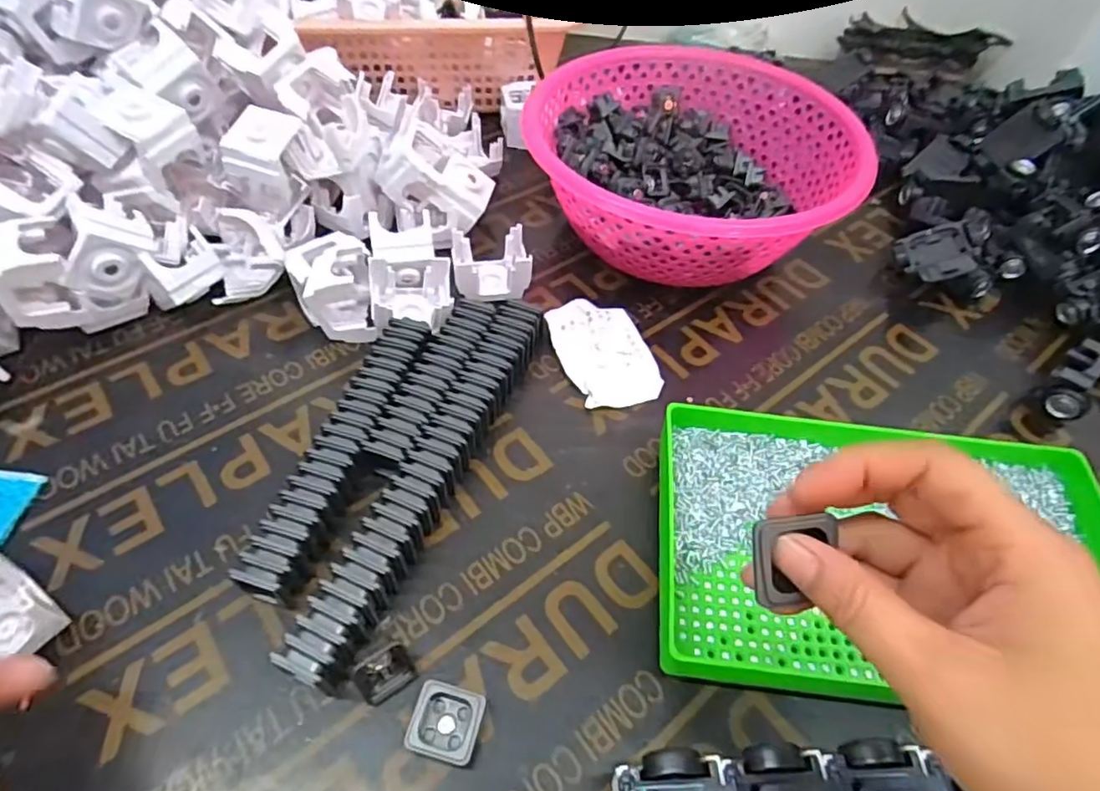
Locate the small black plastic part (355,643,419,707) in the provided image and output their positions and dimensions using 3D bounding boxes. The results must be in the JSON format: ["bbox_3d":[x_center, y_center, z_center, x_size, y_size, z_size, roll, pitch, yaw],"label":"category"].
[{"bbox_3d":[-0.079,0.133,0.289,0.025,0.021,0.018,-29,60,-23],"label":"small black plastic part"}]

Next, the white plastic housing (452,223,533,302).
[{"bbox_3d":[-0.045,-0.098,0.462,0.055,0.042,0.050,-7,54,-9],"label":"white plastic housing"}]

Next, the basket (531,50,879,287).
[{"bbox_3d":[0.106,-0.177,0.495,0.242,0.093,0.222,4,53,0],"label":"basket"}]

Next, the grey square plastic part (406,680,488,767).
[{"bbox_3d":[-0.048,0.153,0.281,0.031,0.015,0.030,13,54,6],"label":"grey square plastic part"}]

